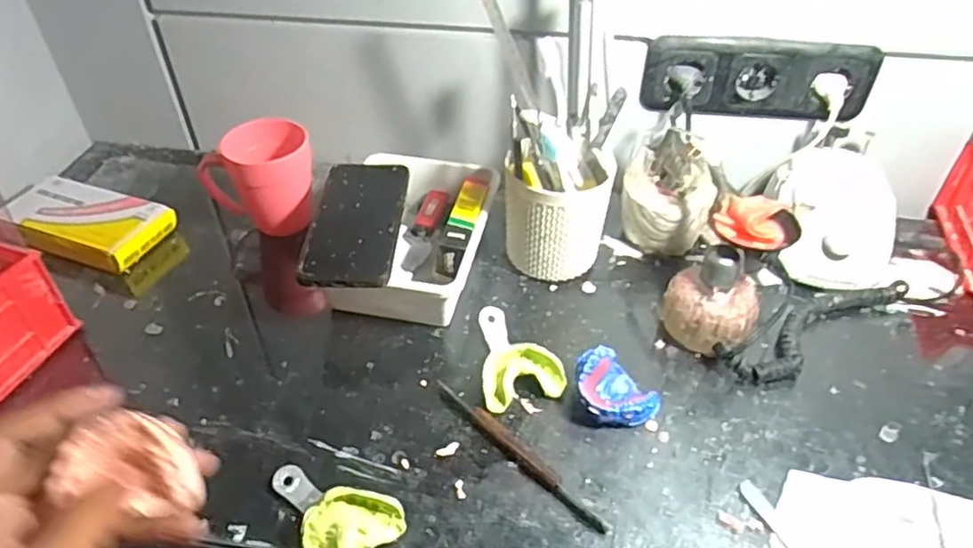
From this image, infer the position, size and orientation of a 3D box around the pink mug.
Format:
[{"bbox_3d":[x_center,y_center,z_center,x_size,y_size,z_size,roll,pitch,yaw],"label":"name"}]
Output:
[{"bbox_3d":[-0.223,-0.092,0.660,0.096,0.091,0.079,-25,48,-24],"label":"pink mug"}]

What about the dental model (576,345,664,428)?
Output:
[{"bbox_3d":[0.098,0.094,0.524,0.053,0.030,0.065,-25,49,-24],"label":"dental model"}]

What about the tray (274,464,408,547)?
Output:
[{"bbox_3d":[-0.111,0.162,0.456,0.097,0.021,0.068,32,52,29],"label":"tray"}]

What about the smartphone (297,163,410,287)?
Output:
[{"bbox_3d":[-0.115,-0.050,0.595,0.076,0.009,0.163,1,43,1],"label":"smartphone"}]

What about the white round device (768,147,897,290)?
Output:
[{"bbox_3d":[0.337,-0.053,0.649,0.106,0.076,0.139,5,43,6],"label":"white round device"}]

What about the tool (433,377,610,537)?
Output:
[{"bbox_3d":[0.022,0.132,0.498,0.012,0.010,0.171,-33,52,-30],"label":"tool"}]

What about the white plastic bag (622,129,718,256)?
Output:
[{"bbox_3d":[0.178,-0.077,0.650,0.086,0.113,0.078,13,45,13],"label":"white plastic bag"}]

